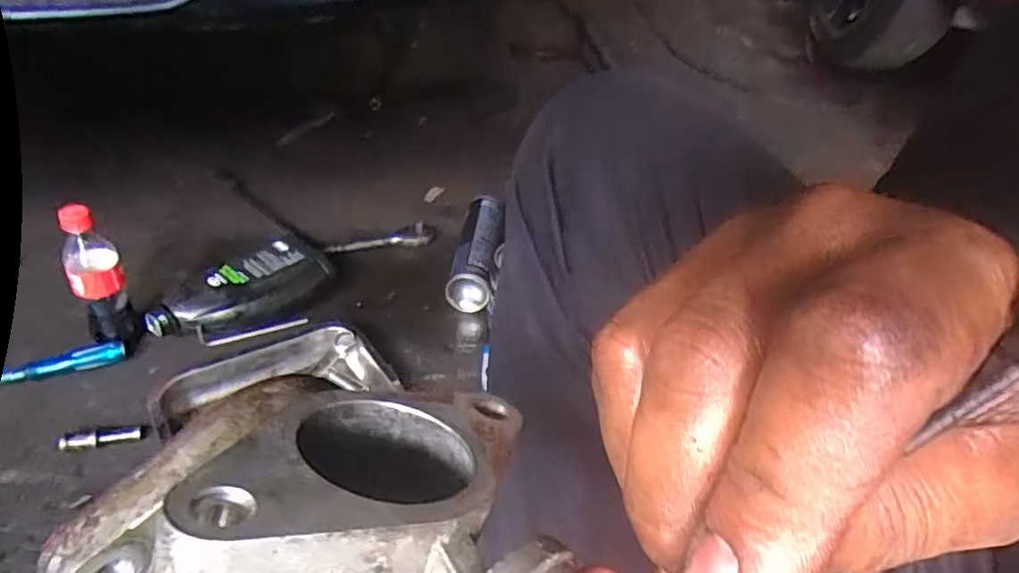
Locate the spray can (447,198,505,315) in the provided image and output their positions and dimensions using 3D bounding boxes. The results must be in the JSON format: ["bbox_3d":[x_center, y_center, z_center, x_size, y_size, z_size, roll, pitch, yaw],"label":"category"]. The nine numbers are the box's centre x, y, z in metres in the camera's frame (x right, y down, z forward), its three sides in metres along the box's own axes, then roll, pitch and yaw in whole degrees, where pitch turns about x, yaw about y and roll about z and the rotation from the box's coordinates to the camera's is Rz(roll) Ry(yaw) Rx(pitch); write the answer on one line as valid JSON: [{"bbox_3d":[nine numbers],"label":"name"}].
[{"bbox_3d":[-0.049,-0.060,0.994,0.067,0.059,0.247,7,38,1],"label":"spray can"}]

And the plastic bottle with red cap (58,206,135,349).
[{"bbox_3d":[-0.497,-0.004,0.760,0.058,0.194,0.055,-22,46,-31],"label":"plastic bottle with red cap"}]

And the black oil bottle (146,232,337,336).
[{"bbox_3d":[-0.366,0.008,0.863,0.240,0.061,0.119,-25,47,-34],"label":"black oil bottle"}]

